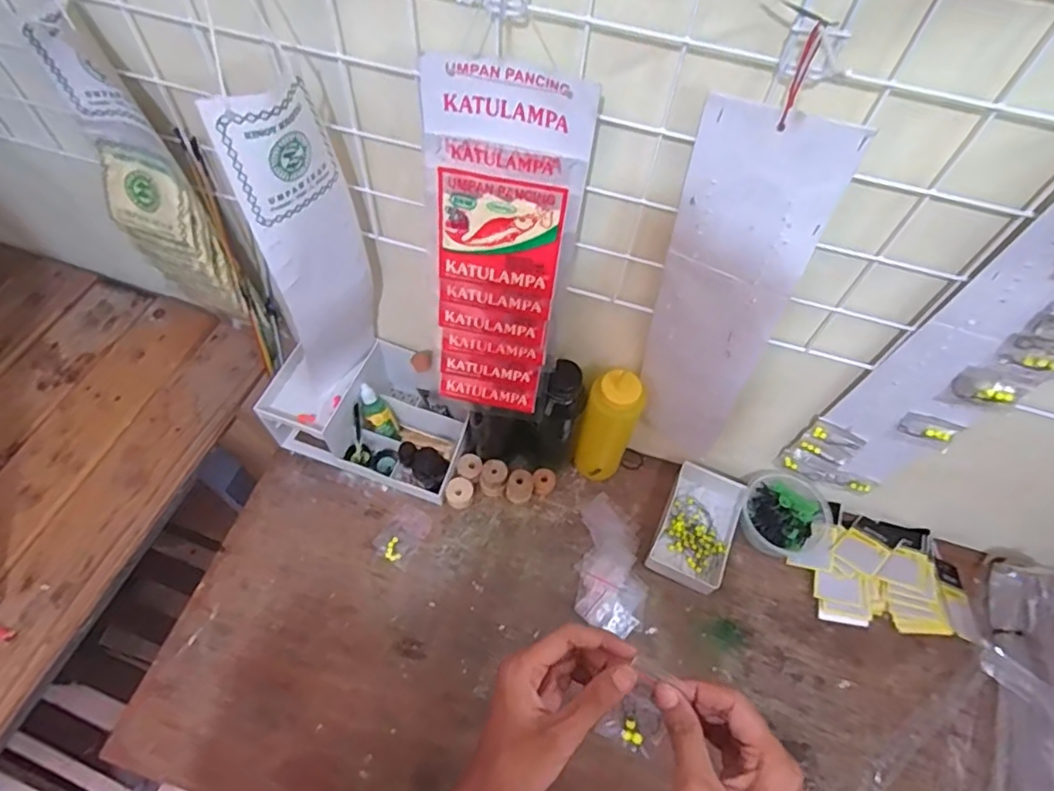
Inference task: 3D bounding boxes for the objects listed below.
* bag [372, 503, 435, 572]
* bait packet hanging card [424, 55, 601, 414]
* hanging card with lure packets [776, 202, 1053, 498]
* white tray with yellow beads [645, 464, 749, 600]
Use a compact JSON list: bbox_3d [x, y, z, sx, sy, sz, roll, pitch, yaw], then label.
[{"bbox_3d":[-0.149,0.169,0.723,0.050,0.006,0.070,28,61,13],"label":"bag"},{"bbox_3d":[-0.024,-0.104,0.507,0.114,0.326,0.015,11,48,2],"label":"bait packet hanging card"},{"bbox_3d":[0.348,-0.007,0.506,0.100,0.389,0.030,11,59,3],"label":"hanging card with lure packets"},{"bbox_3d":[0.214,0.156,0.732,0.087,0.032,0.154,23,60,11],"label":"white tray with yellow beads"}]

